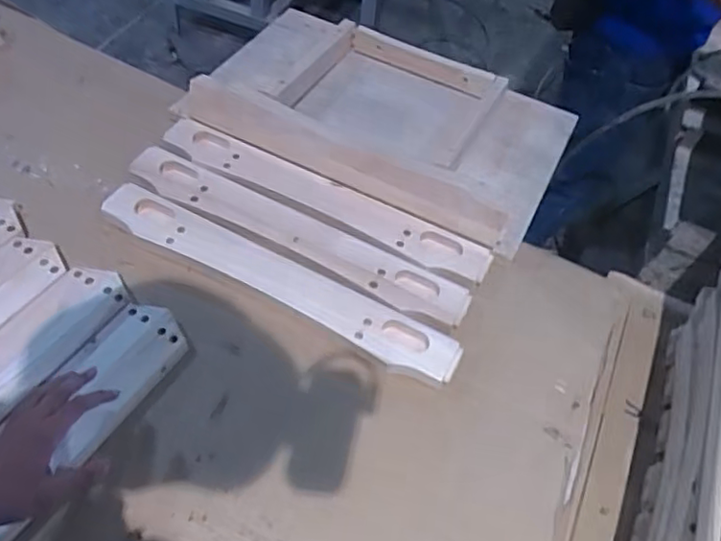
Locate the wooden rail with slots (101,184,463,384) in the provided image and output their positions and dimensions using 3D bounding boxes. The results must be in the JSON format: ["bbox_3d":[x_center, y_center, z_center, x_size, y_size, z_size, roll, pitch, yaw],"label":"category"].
[{"bbox_3d":[-0.113,0.005,0.750,0.495,0.025,0.065,25,55,14],"label":"wooden rail with slots"}]

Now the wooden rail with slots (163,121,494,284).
[{"bbox_3d":[-0.060,-0.101,0.831,0.494,0.015,0.071,25,55,13],"label":"wooden rail with slots"}]

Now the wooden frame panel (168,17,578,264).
[{"bbox_3d":[0.028,-0.265,0.951,0.564,0.096,0.350,24,54,13],"label":"wooden frame panel"}]

